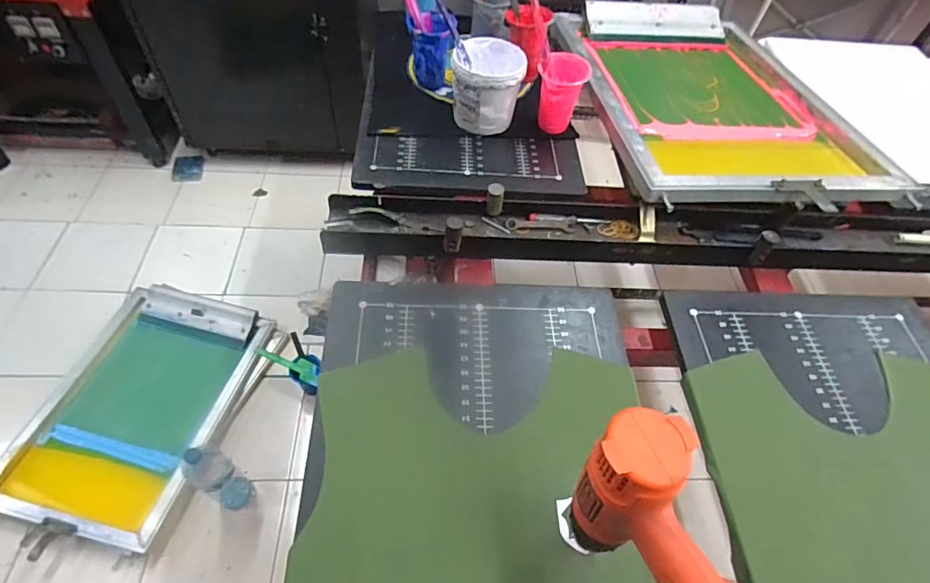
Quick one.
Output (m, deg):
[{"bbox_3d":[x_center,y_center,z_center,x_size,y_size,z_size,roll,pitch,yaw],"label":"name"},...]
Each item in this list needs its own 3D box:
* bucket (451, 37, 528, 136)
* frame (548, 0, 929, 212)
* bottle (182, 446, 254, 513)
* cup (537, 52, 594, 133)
[{"bbox_3d":[0.042,-0.364,0.900,0.130,0.122,0.130,-3,55,-7],"label":"bucket"},{"bbox_3d":[0.465,-0.380,0.969,0.477,0.062,0.643,-1,52,-7],"label":"frame"},{"bbox_3d":[-0.590,0.435,1.170,0.097,0.296,0.083,30,57,15],"label":"bottle"},{"bbox_3d":[0.168,-0.349,0.893,0.086,0.128,0.075,12,54,4],"label":"cup"}]

